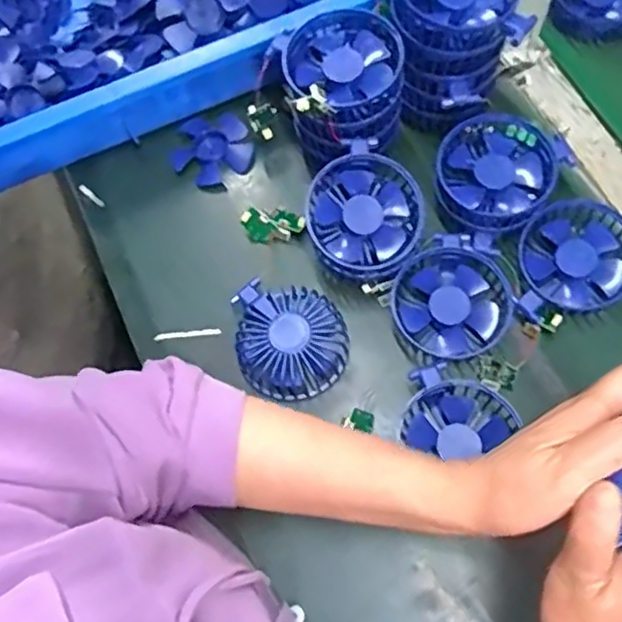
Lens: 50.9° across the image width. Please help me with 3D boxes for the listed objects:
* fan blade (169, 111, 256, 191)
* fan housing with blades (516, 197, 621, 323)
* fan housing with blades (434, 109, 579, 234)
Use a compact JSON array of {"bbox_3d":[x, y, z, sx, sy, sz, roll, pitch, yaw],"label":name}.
[{"bbox_3d":[-0.090,-0.146,0.585,0.071,0.026,0.071,-1,69,2],"label":"fan blade"},{"bbox_3d":[0.205,-0.042,0.505,0.096,0.024,0.084,-9,69,-1],"label":"fan housing with blades"},{"bbox_3d":[0.148,-0.110,0.521,0.087,0.034,0.092,-1,69,2],"label":"fan housing with blades"}]

